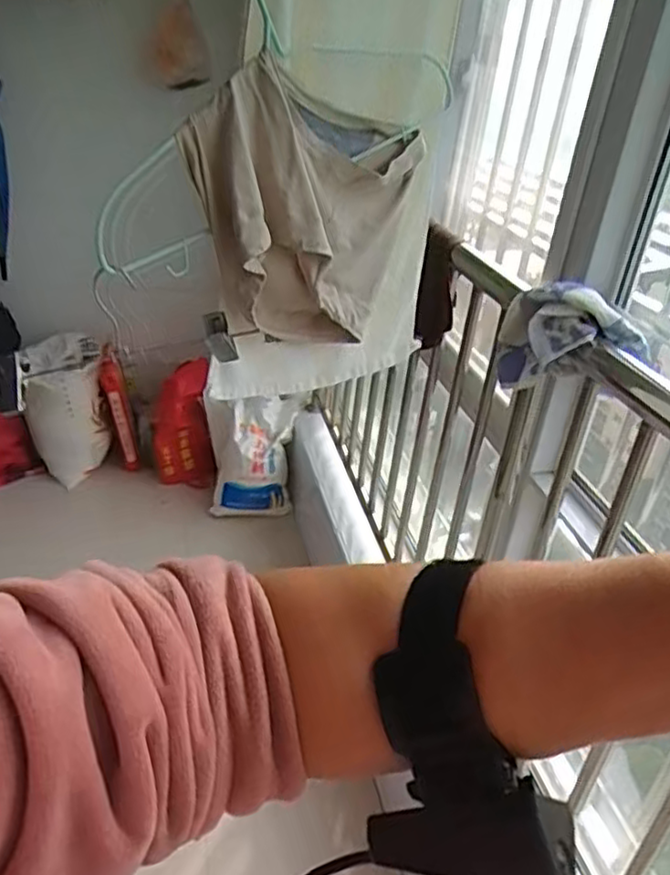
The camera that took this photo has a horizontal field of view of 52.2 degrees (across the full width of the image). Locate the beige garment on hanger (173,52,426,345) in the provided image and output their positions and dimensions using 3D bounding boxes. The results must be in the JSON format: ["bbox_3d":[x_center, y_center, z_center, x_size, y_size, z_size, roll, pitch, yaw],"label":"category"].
[{"bbox_3d":[-0.036,-0.221,0.728,0.087,0.281,0.264,28,36,33],"label":"beige garment on hanger"}]

